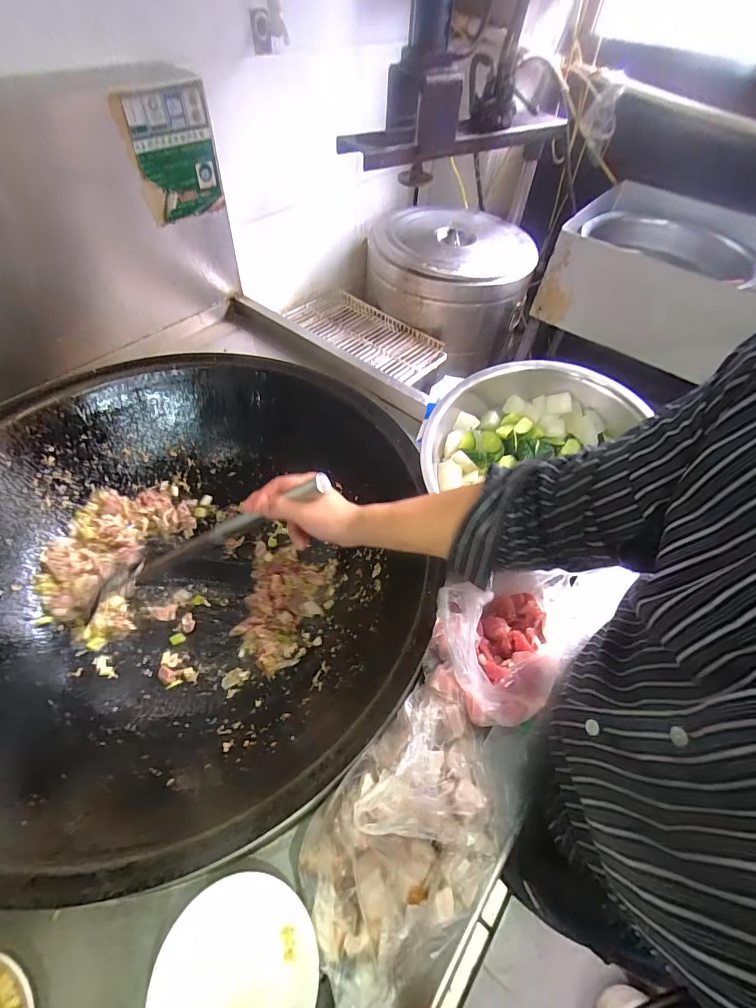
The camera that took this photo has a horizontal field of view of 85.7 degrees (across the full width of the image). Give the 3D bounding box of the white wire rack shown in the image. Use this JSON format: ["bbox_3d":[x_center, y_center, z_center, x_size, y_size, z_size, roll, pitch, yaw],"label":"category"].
[{"bbox_3d":[-0.040,-0.544,1.298,0.519,0.045,0.233,31,58,17],"label":"white wire rack"}]

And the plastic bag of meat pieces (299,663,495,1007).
[{"bbox_3d":[0.043,0.325,0.417,0.170,0.087,0.278,39,60,21],"label":"plastic bag of meat pieces"}]

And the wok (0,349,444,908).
[{"bbox_3d":[-0.333,0.109,0.711,0.761,0.278,0.789,-2,55,-6],"label":"wok"}]

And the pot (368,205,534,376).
[{"bbox_3d":[0.224,-0.712,1.370,0.494,0.315,0.407,22,56,11],"label":"pot"}]

